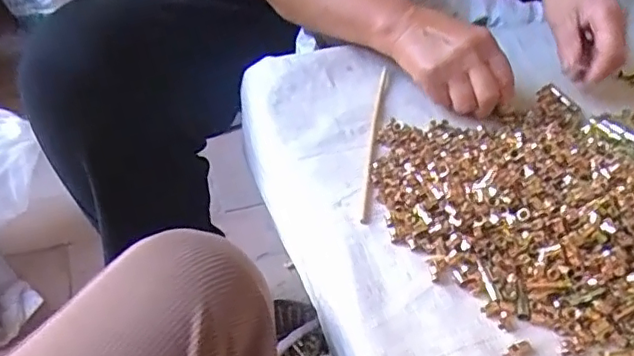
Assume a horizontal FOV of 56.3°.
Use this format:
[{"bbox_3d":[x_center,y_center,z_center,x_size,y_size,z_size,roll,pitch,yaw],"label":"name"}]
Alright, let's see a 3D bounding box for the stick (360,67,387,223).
[{"bbox_3d":[0.054,-0.037,0.559,0.007,0.009,0.218,7,46,5],"label":"stick"}]

